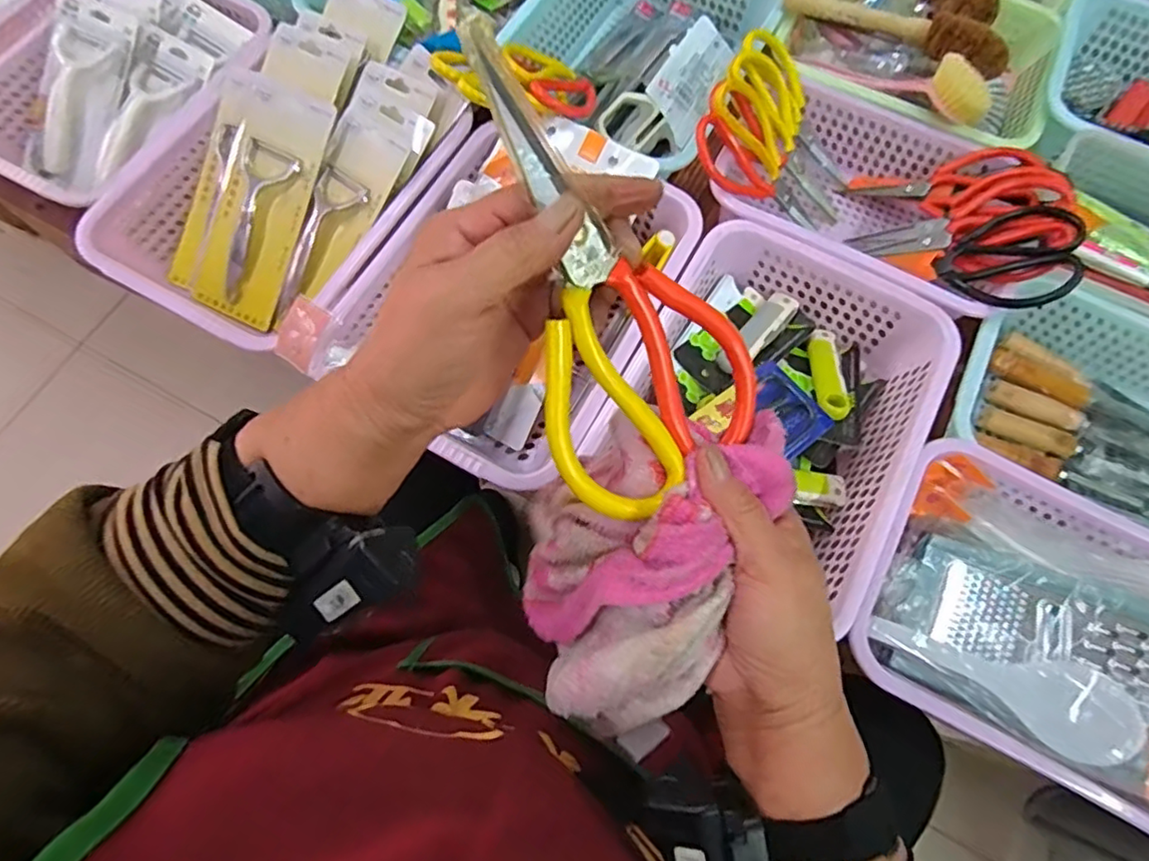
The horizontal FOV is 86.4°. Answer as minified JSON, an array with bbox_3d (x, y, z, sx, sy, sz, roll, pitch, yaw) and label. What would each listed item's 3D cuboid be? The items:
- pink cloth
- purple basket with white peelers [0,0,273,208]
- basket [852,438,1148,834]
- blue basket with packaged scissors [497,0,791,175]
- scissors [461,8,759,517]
[{"bbox_3d":[0.029,0.062,0.297,0.109,0.079,0.161,27,73,8],"label":"pink cloth"},{"bbox_3d":[-0.484,-0.371,0.658,0.220,0.078,0.316,31,73,9],"label":"purple basket with white peelers"},{"bbox_3d":[0.393,0.155,0.480,0.303,0.104,0.223,28,73,8],"label":"basket"},{"bbox_3d":[0.085,-0.460,0.721,0.239,0.086,0.282,35,74,10],"label":"blue basket with packaged scissors"},{"bbox_3d":[0.011,-0.064,0.260,0.102,0.011,0.203,-29,108,-11],"label":"scissors"}]

